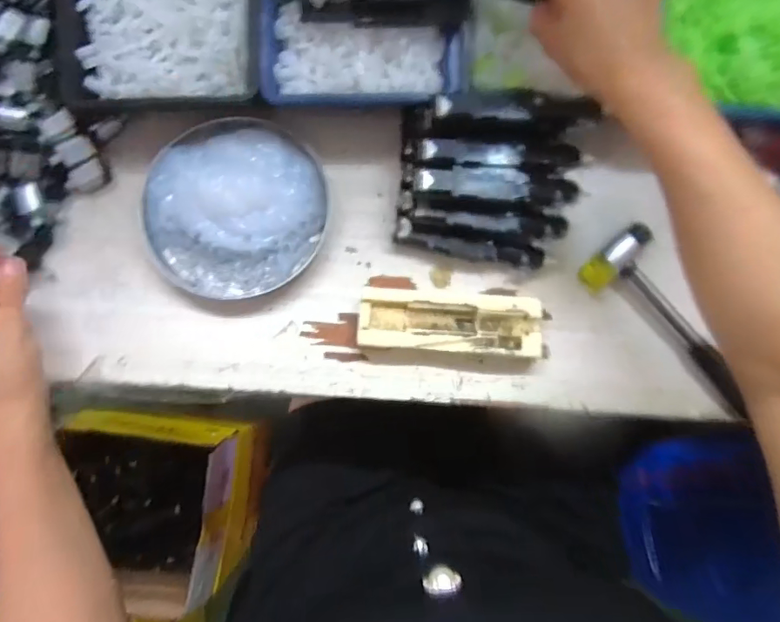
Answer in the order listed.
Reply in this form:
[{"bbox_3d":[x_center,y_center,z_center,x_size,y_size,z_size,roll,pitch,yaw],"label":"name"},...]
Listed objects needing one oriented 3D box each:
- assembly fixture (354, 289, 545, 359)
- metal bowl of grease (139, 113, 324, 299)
[{"bbox_3d":[0.046,0.009,0.391,0.137,0.023,0.047,4,82,-2],"label":"assembly fixture"},{"bbox_3d":[-0.121,-0.082,0.397,0.134,0.031,0.141,0,82,-2],"label":"metal bowl of grease"}]

